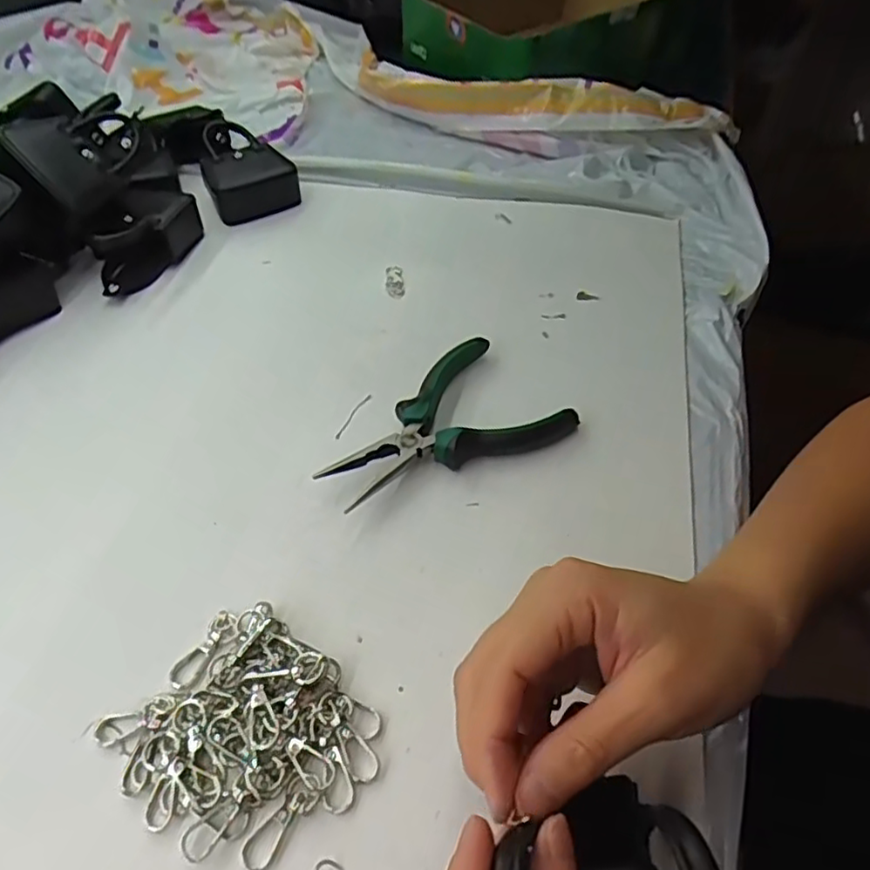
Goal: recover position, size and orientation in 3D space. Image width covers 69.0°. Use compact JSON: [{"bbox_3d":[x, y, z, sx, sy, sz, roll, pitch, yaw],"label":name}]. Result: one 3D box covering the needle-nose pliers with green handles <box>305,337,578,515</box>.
[{"bbox_3d":[0.003,-0.002,0.388,0.147,0.024,0.090,-29,54,-24],"label":"needle-nose pliers with green handles"}]

